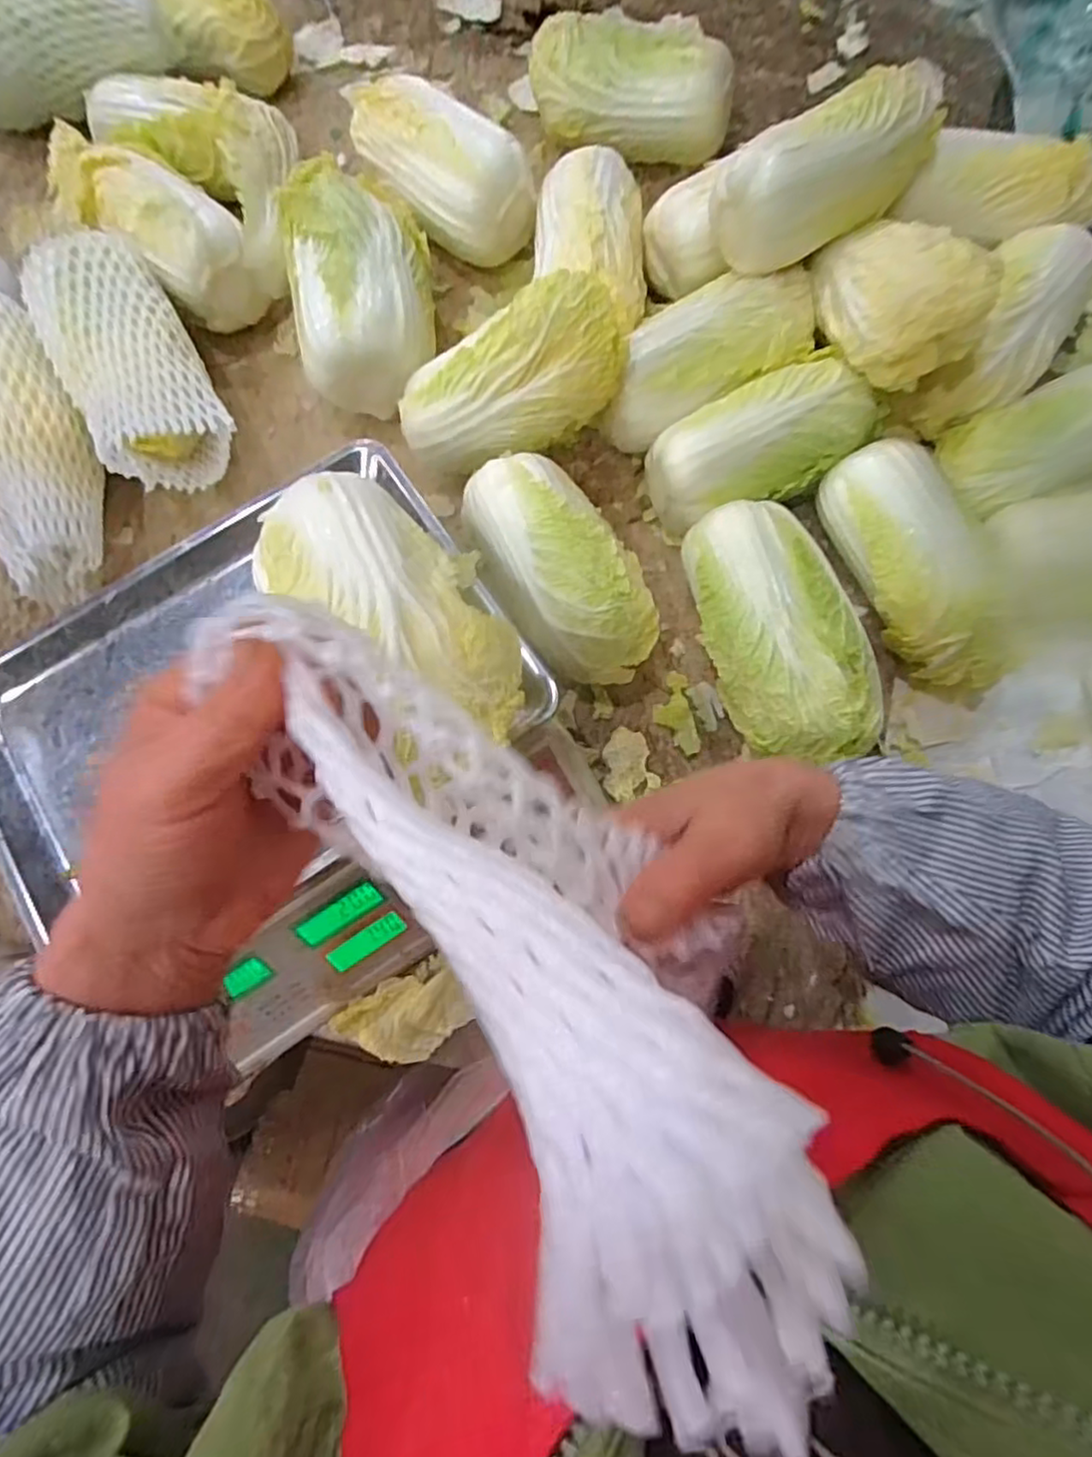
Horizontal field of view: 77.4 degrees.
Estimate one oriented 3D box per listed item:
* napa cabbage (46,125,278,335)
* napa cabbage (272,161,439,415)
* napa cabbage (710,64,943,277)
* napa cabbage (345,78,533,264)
[{"bbox_3d":[-0.347,-0.436,0.603,0.215,0.097,0.083,40,79,10],"label":"napa cabbage"},{"bbox_3d":[-0.153,-0.373,0.578,0.116,0.108,0.206,-13,76,-3],"label":"napa cabbage"},{"bbox_3d":[0.215,-0.425,0.515,0.190,0.066,0.074,-34,78,-8],"label":"napa cabbage"},{"bbox_3d":[-0.099,-0.496,0.613,0.191,0.095,0.081,40,80,10],"label":"napa cabbage"}]

